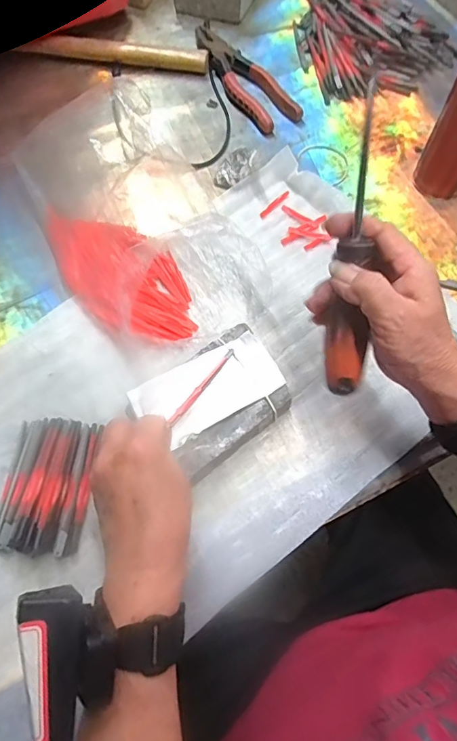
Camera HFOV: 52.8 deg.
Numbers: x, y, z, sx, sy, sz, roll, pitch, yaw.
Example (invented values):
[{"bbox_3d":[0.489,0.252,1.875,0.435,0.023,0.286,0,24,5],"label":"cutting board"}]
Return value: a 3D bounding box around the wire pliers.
[{"bbox_3d":[0.014,-0.366,0.570,0.059,0.019,0.190,-31,69,-13],"label":"wire pliers"}]

